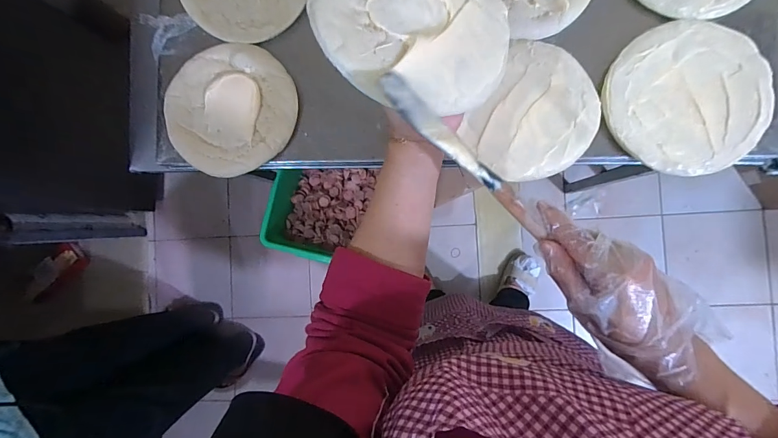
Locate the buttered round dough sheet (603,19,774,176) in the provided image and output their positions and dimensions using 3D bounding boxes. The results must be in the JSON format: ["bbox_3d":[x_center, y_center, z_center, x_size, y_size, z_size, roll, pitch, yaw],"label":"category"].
[{"bbox_3d":[0.399,-0.164,0.503,0.199,0.011,0.197,0,88,7],"label":"buttered round dough sheet"}]

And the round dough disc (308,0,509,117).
[{"bbox_3d":[0.027,-0.186,0.332,0.179,0.018,0.179,4,79,-19],"label":"round dough disc"}]

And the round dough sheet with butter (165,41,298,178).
[{"bbox_3d":[-0.237,-0.166,0.566,0.188,0.021,0.194,0,88,7],"label":"round dough sheet with butter"}]

